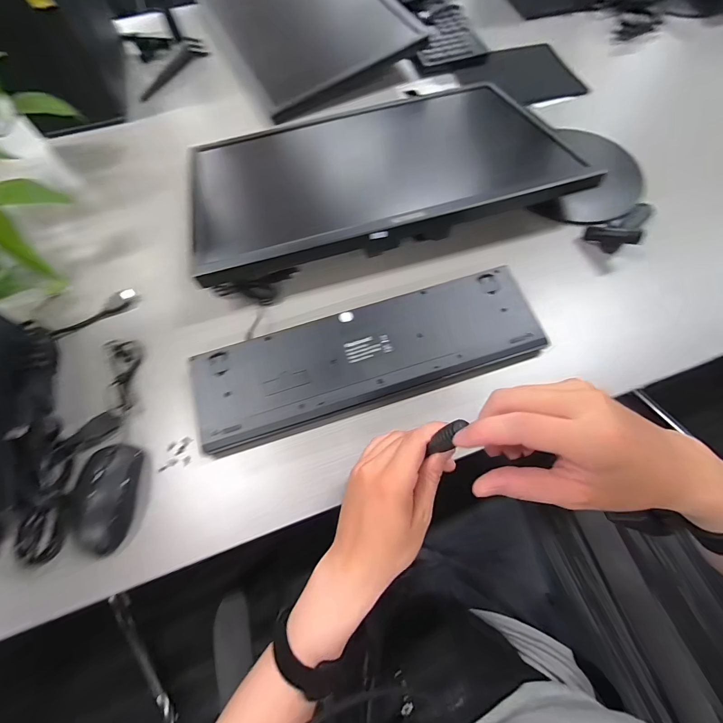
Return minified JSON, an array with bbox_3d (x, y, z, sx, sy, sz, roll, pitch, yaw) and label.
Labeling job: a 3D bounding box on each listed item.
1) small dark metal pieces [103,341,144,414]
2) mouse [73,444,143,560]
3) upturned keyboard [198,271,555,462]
[{"bbox_3d":[-0.299,0.014,0.437,0.034,0.030,0.097,-17,67,-5],"label":"small dark metal pieces"},{"bbox_3d":[-0.273,0.145,0.375,0.053,0.033,0.108,-10,66,-3],"label":"mouse"},{"bbox_3d":[0.009,-0.005,0.432,0.409,0.037,0.123,-17,67,-5],"label":"upturned keyboard"}]

